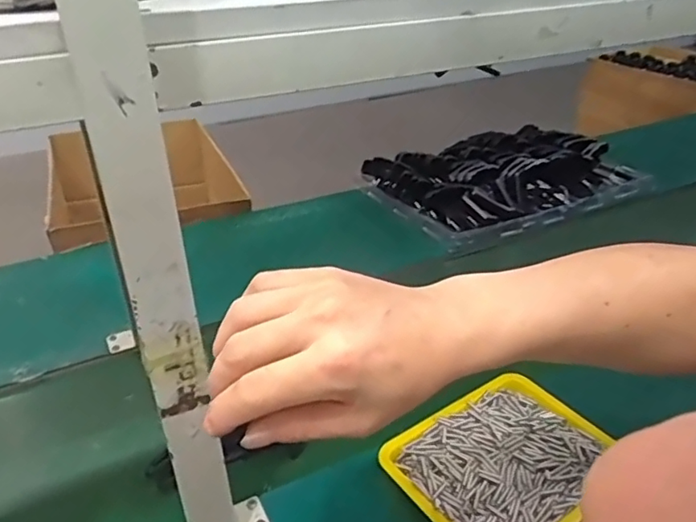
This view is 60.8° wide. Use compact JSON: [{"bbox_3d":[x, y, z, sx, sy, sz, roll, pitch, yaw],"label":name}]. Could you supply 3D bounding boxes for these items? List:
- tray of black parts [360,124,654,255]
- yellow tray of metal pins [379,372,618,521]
[{"bbox_3d":[0.316,-0.179,1.227,0.499,0.073,0.343,-15,34,-23],"label":"tray of black parts"},{"bbox_3d":[0.163,0.209,0.612,0.211,0.033,0.172,-21,37,-30],"label":"yellow tray of metal pins"}]

